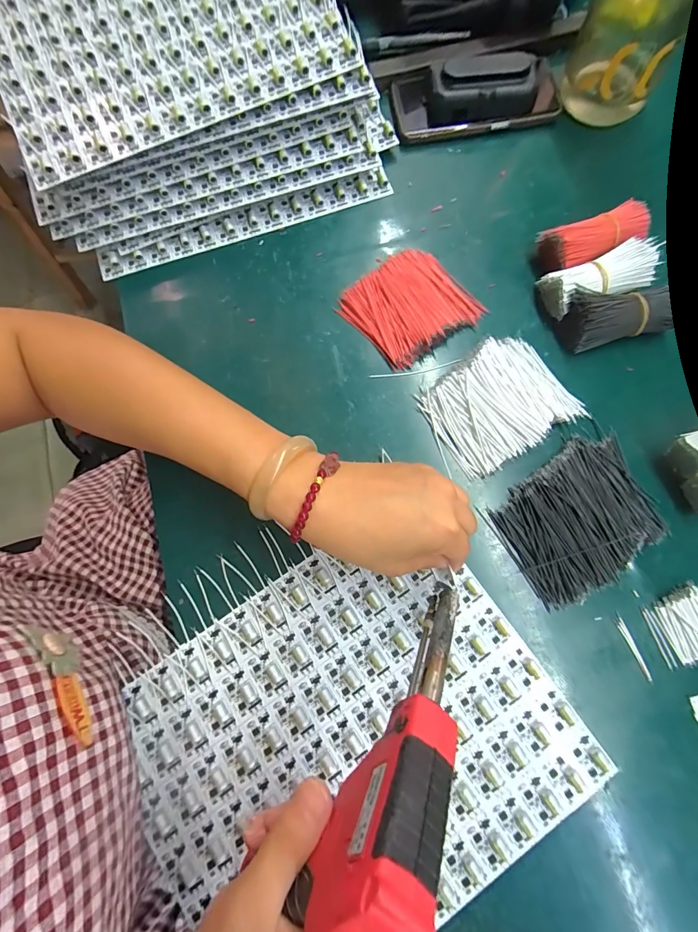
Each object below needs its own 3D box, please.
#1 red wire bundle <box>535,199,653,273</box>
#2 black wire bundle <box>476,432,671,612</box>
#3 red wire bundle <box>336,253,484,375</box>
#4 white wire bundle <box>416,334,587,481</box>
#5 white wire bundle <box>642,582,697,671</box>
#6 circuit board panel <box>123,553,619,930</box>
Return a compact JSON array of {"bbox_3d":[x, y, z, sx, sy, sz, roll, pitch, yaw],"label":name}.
[{"bbox_3d":[0.218,-0.203,0.347,0.092,0.033,0.040,-19,77,-3],"label":"red wire bundle"},{"bbox_3d":[0.181,0.039,0.300,0.122,0.019,0.094,-34,78,-6],"label":"black wire bundle"},{"bbox_3d":[0.055,-0.145,0.344,0.105,0.019,0.089,-32,78,-6],"label":"red wire bundle"},{"bbox_3d":[0.127,-0.054,0.321,0.113,0.021,0.089,-31,78,-5],"label":"white wire bundle"},{"bbox_3d":[0.250,0.118,0.284,0.048,0.011,0.049,-23,78,-3],"label":"white wire bundle"},{"bbox_3d":[-0.001,0.196,0.274,0.285,0.007,0.242,-34,78,-7],"label":"circuit board panel"}]

